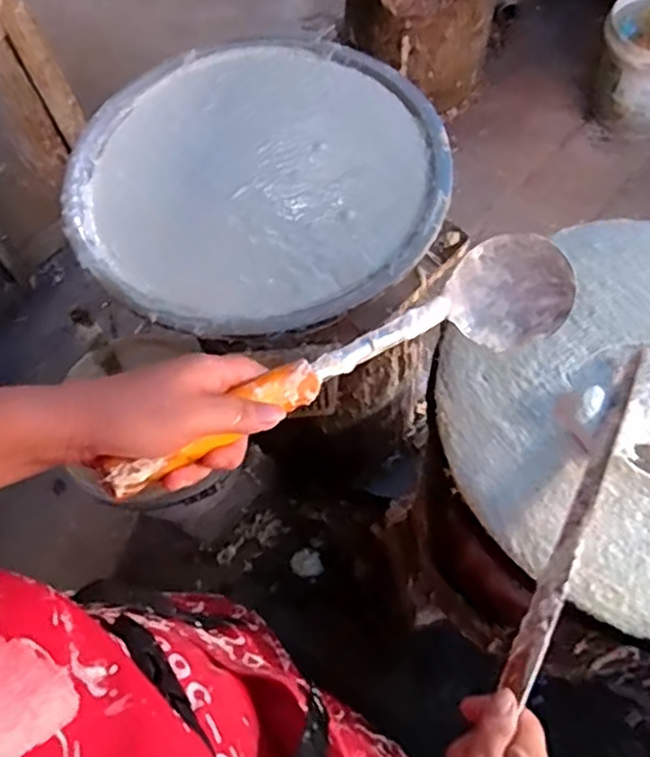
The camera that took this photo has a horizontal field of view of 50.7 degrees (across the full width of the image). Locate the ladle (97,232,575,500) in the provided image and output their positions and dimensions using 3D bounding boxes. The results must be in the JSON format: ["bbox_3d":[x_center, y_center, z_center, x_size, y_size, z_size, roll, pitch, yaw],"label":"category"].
[{"bbox_3d":[0.030,-0.003,0.468,0.370,0.078,0.073,-28,63,-30],"label":"ladle"}]

